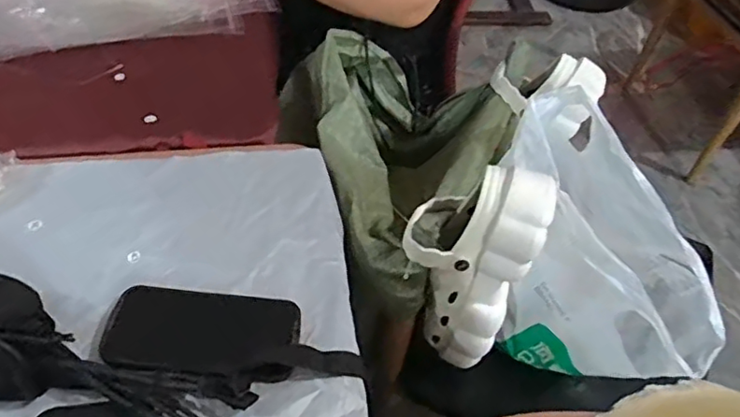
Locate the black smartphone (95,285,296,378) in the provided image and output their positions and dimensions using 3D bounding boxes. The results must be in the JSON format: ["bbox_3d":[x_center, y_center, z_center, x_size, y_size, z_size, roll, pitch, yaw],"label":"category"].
[{"bbox_3d":[-0.149,0.110,0.524,0.165,0.016,0.085,7,47,-1],"label":"black smartphone"}]

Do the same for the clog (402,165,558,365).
[{"bbox_3d":[0.108,0.056,0.656,0.126,0.236,0.098,21,50,13],"label":"clog"}]

